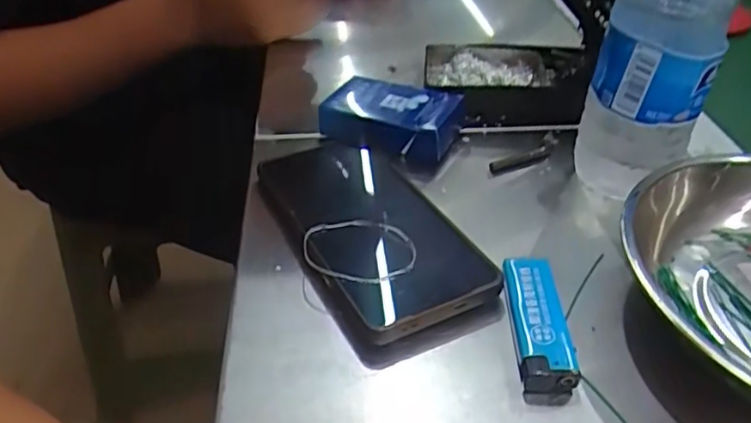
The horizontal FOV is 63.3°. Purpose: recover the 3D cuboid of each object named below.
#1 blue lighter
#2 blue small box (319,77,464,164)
[{"bbox_3d":[0.076,0.052,0.287,0.025,0.016,0.068,1,38,-1],"label":"blue lighter"},{"bbox_3d":[0.010,-0.066,0.423,0.092,0.029,0.058,16,40,18],"label":"blue small box"}]

